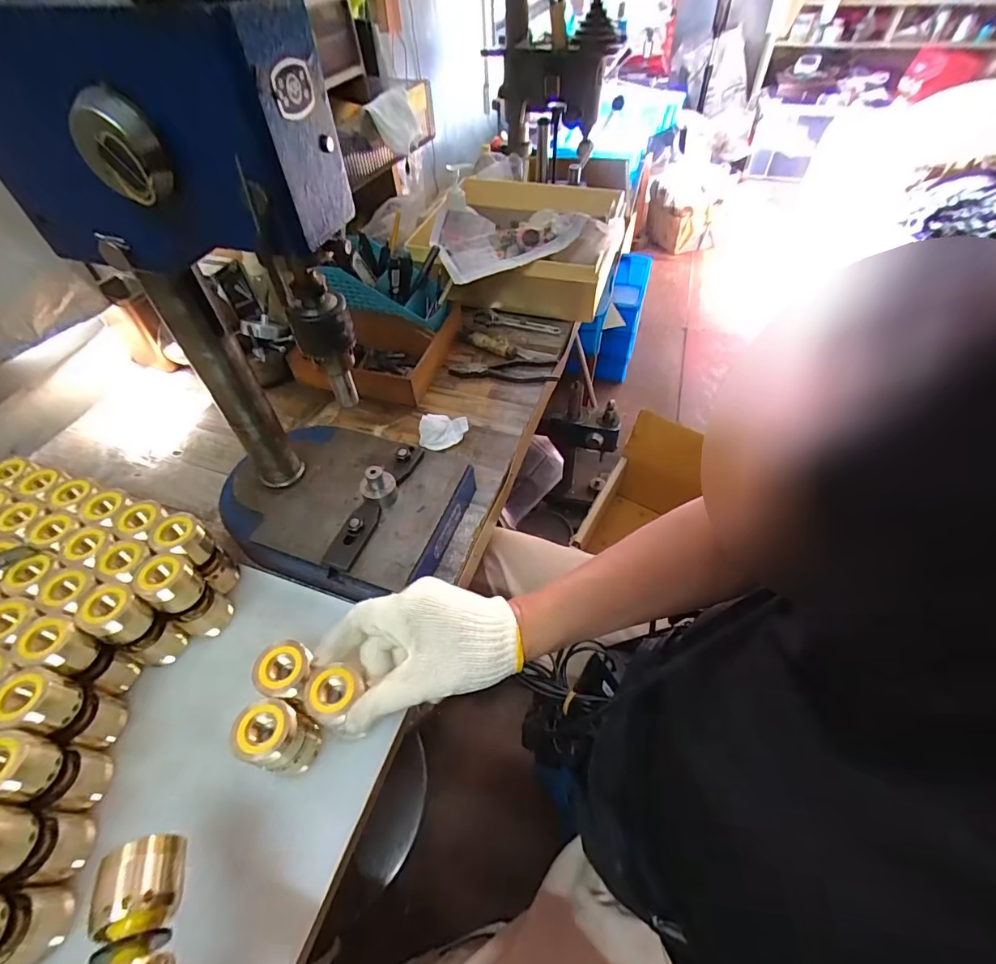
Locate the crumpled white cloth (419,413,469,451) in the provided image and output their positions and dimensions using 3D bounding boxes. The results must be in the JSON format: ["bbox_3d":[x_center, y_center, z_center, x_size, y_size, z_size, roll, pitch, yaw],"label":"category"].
[{"bbox_3d":[-0.070,-0.064,0.600,0.061,0.031,0.039,-3,52,1],"label":"crumpled white cloth"}]

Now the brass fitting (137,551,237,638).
[{"bbox_3d":[-0.280,0.103,0.423,0.042,0.099,0.041,26,58,22],"label":"brass fitting"}]

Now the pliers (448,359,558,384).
[{"bbox_3d":[0.008,-0.165,0.683,0.154,0.014,0.049,-1,52,3],"label":"pliers"}]

